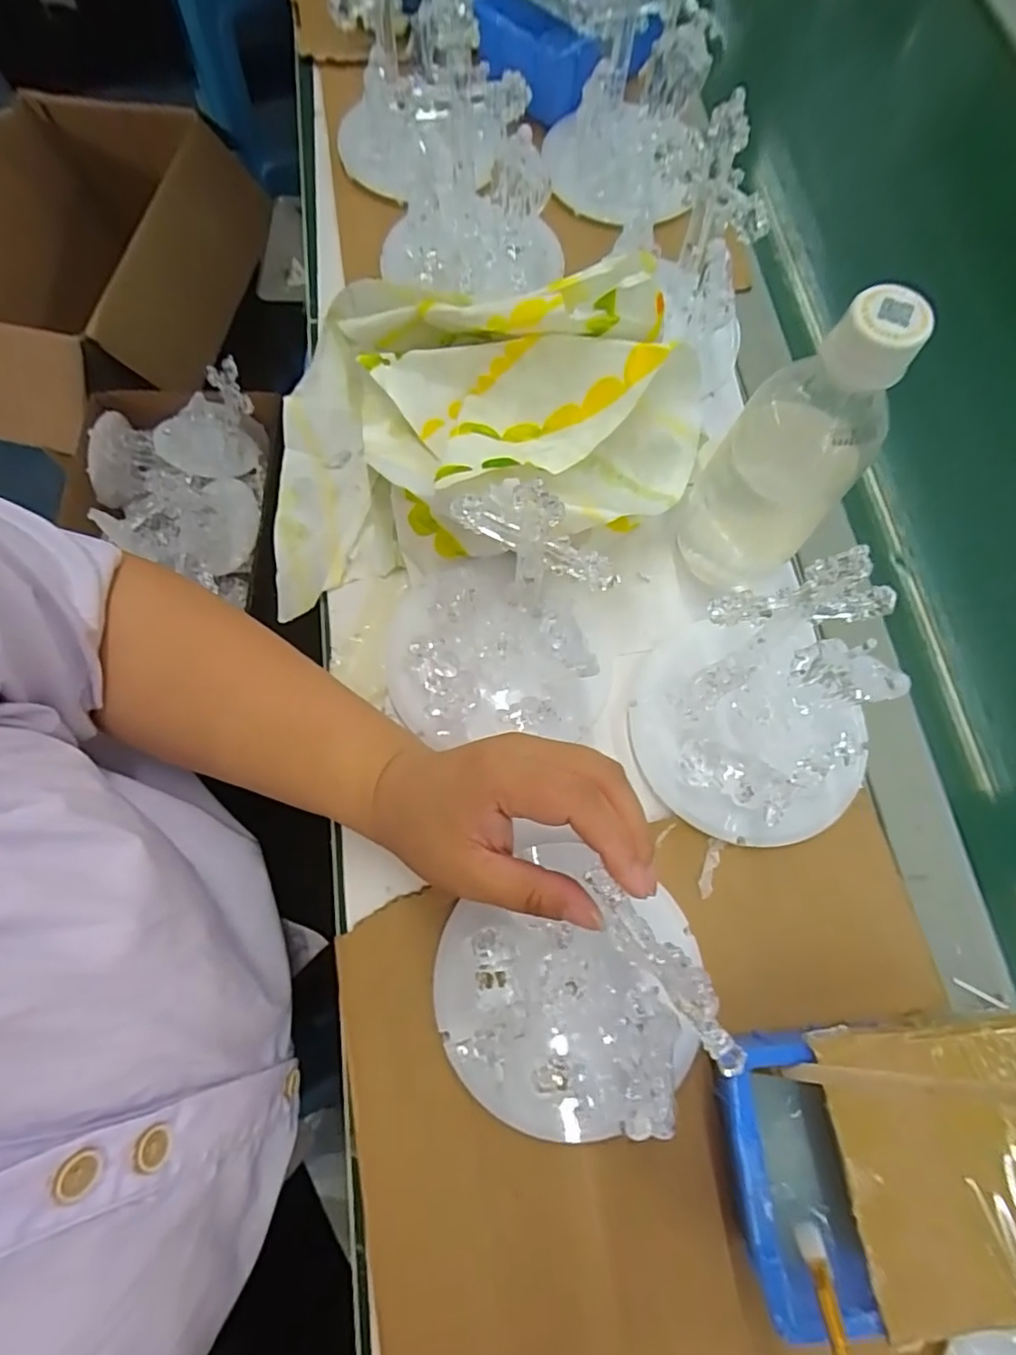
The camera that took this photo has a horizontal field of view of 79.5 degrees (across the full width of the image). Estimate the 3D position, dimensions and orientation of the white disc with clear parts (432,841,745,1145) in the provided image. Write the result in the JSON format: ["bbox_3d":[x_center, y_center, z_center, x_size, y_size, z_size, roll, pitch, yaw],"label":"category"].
[{"bbox_3d":[0.032,0.156,0.295,0.123,0.027,0.128,0,72,0],"label":"white disc with clear parts"}]

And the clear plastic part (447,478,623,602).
[{"bbox_3d":[0.015,-0.067,0.306,0.084,0.104,0.022,28,74,8],"label":"clear plastic part"}]

